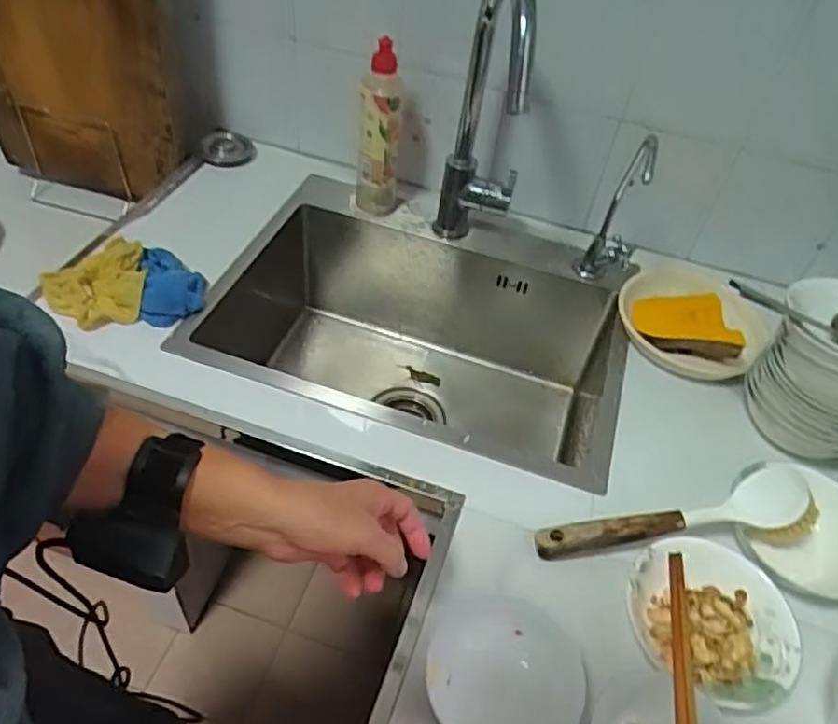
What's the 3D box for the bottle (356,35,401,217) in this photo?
[{"bbox_3d":[-0.052,-0.283,0.845,0.055,0.220,0.055,1,49,-6],"label":"bottle"}]

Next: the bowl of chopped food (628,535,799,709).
[{"bbox_3d":[0.238,0.214,0.556,0.137,0.033,0.127,3,49,-4],"label":"bowl of chopped food"}]

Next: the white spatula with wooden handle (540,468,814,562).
[{"bbox_3d":[0.225,0.140,0.596,0.240,0.027,0.053,-13,50,1],"label":"white spatula with wooden handle"}]

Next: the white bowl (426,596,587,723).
[{"bbox_3d":[0.065,0.231,0.500,0.112,0.056,0.113,3,49,-4],"label":"white bowl"}]

